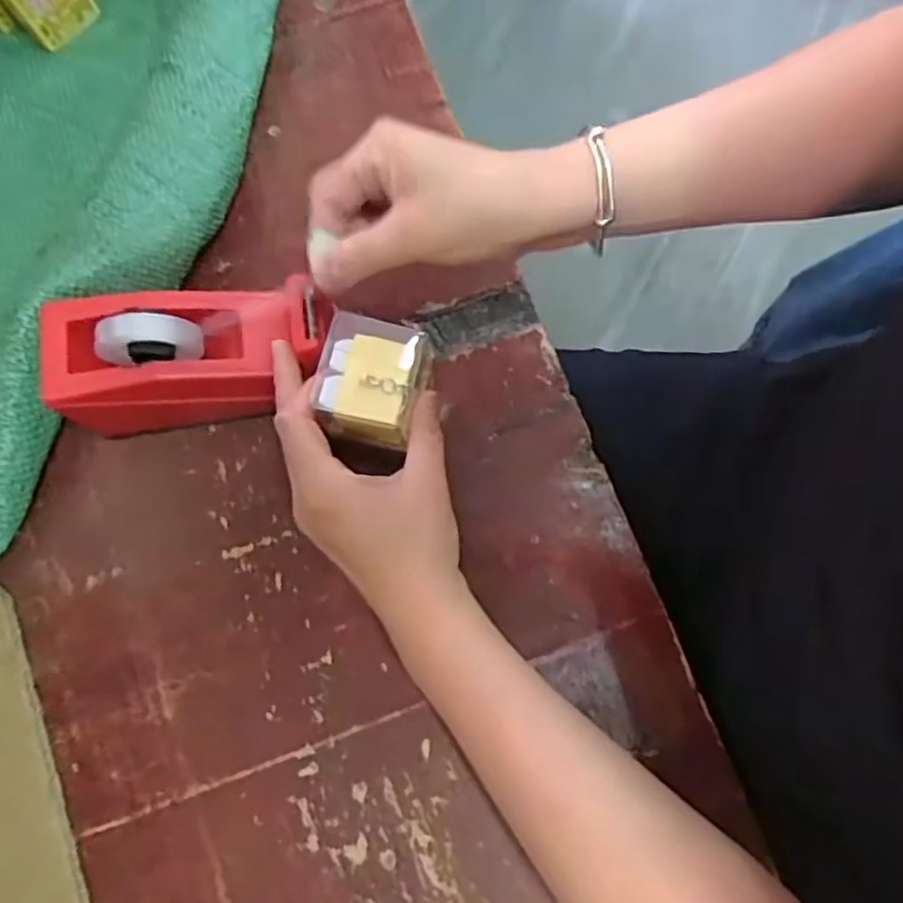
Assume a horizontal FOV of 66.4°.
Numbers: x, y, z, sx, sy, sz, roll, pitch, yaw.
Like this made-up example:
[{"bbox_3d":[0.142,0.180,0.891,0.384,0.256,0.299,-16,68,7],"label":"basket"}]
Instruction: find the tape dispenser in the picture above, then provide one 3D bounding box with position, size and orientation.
[{"bbox_3d":[-0.139,-0.052,0.382,0.148,0.079,0.061,-7,76,-1],"label":"tape dispenser"}]

